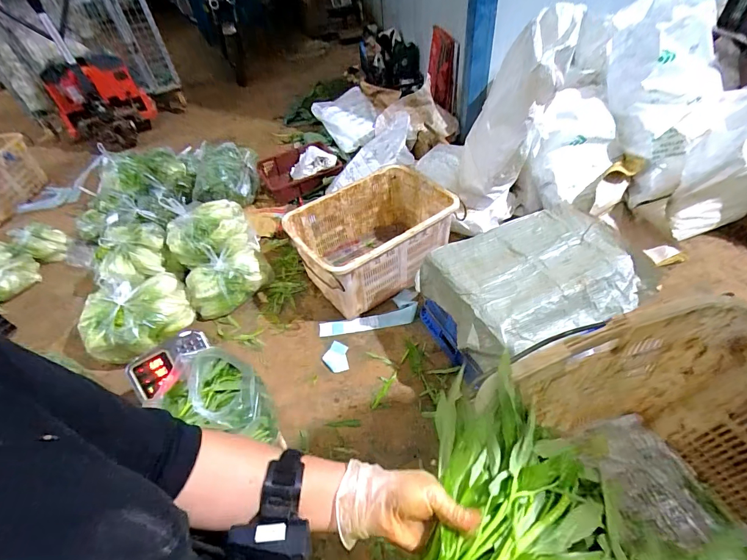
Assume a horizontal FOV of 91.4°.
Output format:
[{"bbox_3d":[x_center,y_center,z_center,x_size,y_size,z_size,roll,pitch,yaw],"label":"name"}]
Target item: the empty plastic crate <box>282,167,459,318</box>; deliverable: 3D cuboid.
[{"bbox_3d":[0.025,-0.190,1.706,0.741,0.344,0.498,-30,51,-20],"label":"empty plastic crate"}]

